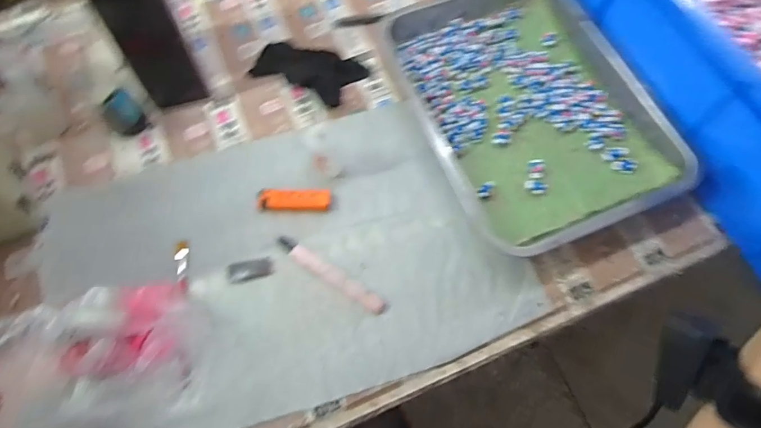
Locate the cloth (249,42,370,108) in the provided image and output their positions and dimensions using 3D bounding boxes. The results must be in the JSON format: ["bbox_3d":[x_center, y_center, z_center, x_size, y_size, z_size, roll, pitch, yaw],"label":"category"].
[{"bbox_3d":[-0.092,-0.194,0.556,0.132,0.033,0.080,27,70,9],"label":"cloth"}]

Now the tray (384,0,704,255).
[{"bbox_3d":[0.173,-0.144,0.527,0.262,0.043,0.370,-20,71,-9],"label":"tray"}]

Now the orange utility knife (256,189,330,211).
[{"bbox_3d":[-0.098,-0.016,0.487,0.079,0.013,0.023,-3,69,-3],"label":"orange utility knife"}]

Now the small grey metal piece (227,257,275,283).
[{"bbox_3d":[-0.139,0.060,0.460,0.047,0.005,0.022,-10,69,-6],"label":"small grey metal piece"}]

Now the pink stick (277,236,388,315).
[{"bbox_3d":[-0.054,0.064,0.458,0.136,0.007,0.016,33,71,10],"label":"pink stick"}]

